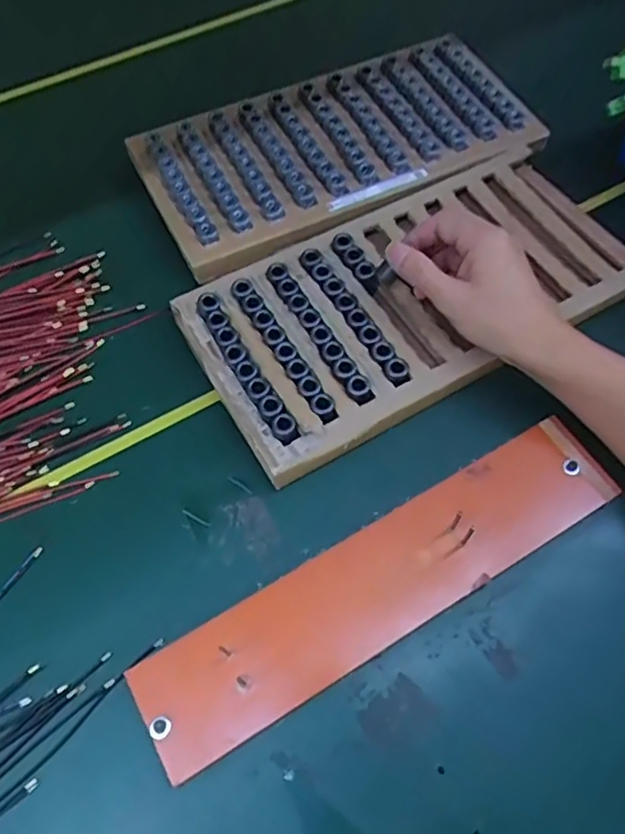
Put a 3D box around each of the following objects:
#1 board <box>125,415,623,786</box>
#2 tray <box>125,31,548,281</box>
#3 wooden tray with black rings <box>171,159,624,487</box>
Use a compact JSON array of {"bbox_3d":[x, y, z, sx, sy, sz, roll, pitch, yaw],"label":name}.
[{"bbox_3d":[0.049,0.105,0.414,0.338,0.007,0.070,-28,69,-14],"label":"board"},{"bbox_3d":[0.025,-0.258,0.590,0.356,0.029,0.192,-24,65,-12],"label":"tray"},{"bbox_3d":[0.083,-0.107,0.500,0.356,0.024,0.181,-27,66,-13],"label":"wooden tray with black rings"}]

